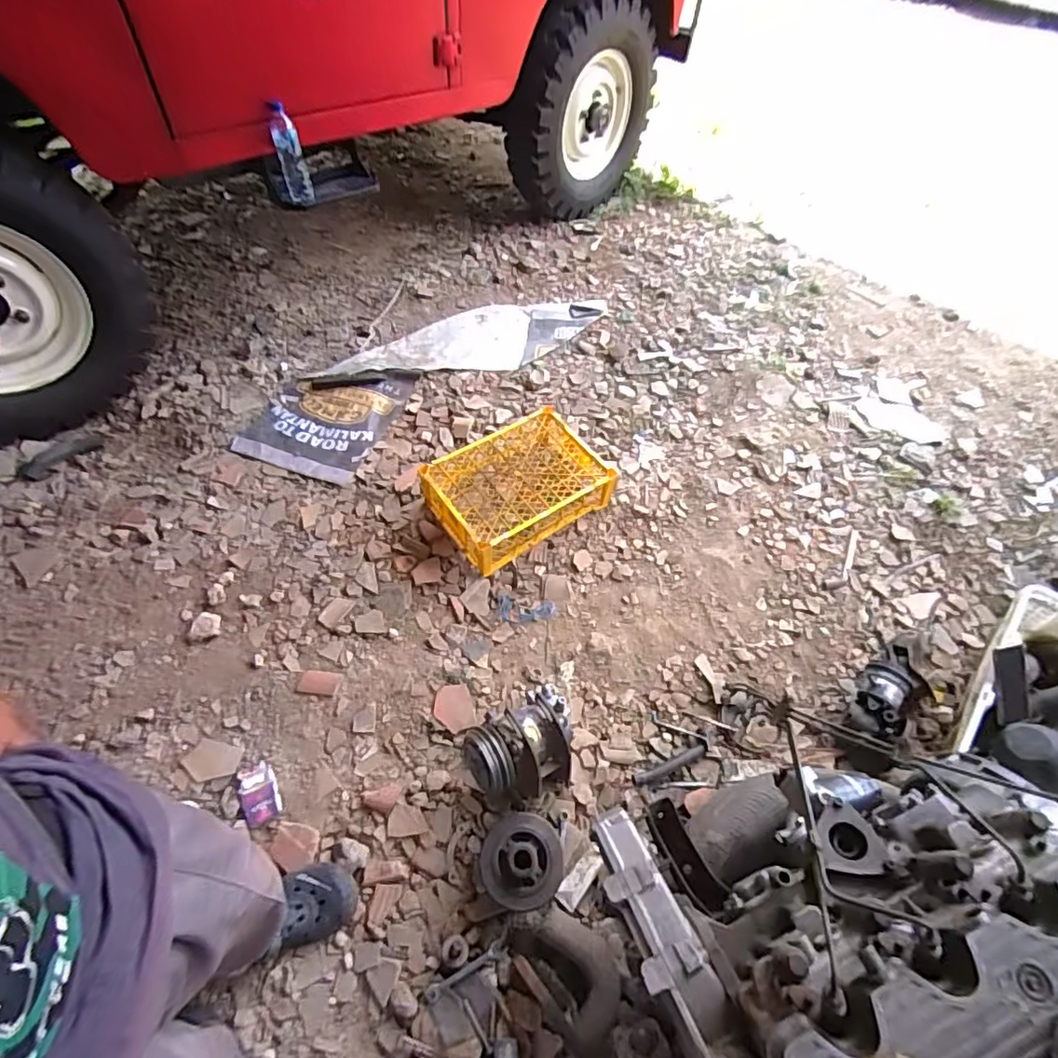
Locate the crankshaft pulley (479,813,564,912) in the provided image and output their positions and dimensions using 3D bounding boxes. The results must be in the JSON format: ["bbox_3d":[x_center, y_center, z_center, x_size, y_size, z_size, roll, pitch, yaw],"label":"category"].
[{"bbox_3d":[-0.014,0.626,1.052,0.149,0.090,0.149,3,55,-4],"label":"crankshaft pulley"}]

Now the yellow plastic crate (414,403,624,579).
[{"bbox_3d":[-0.030,-0.120,1.540,0.448,0.136,0.342,-28,62,-22],"label":"yellow plastic crate"}]

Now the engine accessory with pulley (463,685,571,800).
[{"bbox_3d":[-0.019,0.443,1.127,0.215,0.143,0.178,-15,58,-16],"label":"engine accessory with pulley"}]

